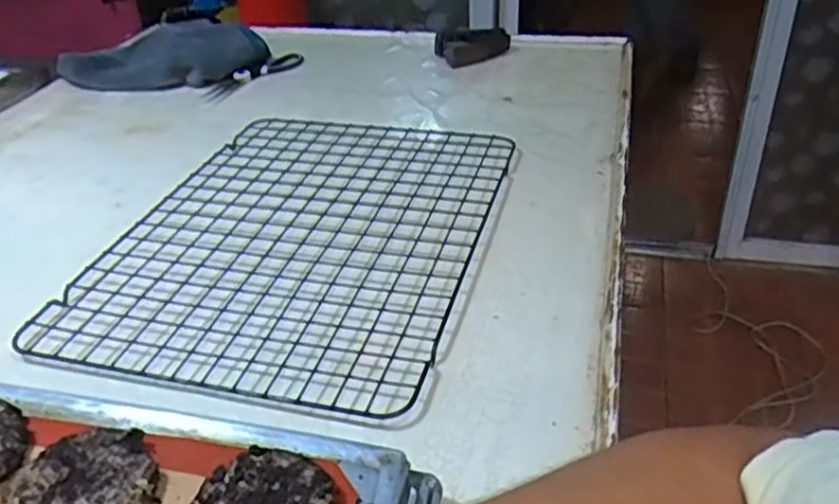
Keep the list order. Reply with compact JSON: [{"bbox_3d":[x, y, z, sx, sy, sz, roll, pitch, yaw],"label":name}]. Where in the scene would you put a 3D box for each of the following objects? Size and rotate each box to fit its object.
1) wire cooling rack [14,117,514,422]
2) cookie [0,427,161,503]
[{"bbox_3d":[-0.107,-0.027,0.679,0.324,0.014,0.424,5,34,17],"label":"wire cooling rack"},{"bbox_3d":[-0.189,0.129,0.395,0.077,0.012,0.070,-2,32,1],"label":"cookie"}]

